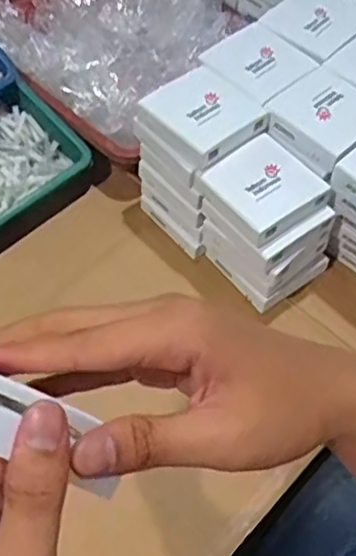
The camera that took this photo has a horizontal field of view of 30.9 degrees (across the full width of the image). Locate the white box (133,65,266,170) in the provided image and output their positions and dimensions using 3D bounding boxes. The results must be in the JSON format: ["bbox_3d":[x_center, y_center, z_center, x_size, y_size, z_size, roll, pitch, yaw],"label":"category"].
[{"bbox_3d":[0.023,-0.147,0.576,0.088,0.019,0.086,39,62,20],"label":"white box"}]

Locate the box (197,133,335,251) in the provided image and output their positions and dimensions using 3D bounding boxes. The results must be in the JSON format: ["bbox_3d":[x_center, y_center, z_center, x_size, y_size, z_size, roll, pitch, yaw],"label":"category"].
[{"bbox_3d":[0.074,-0.078,0.556,0.082,0.022,0.080,-34,65,-24],"label":"box"}]

